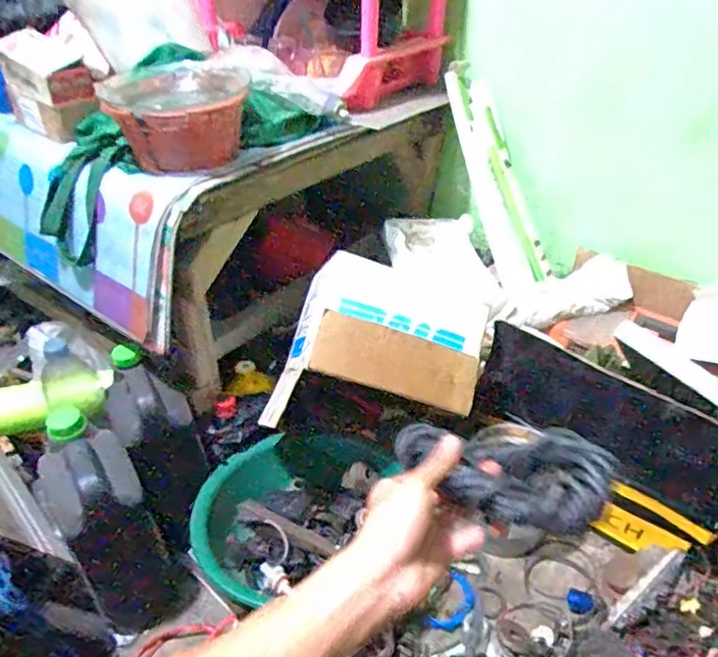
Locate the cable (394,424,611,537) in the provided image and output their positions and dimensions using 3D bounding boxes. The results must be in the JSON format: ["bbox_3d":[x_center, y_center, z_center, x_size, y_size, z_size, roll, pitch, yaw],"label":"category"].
[{"bbox_3d":[0.110,0.103,0.432,0.156,0.031,0.083,15,39,18],"label":"cable"}]

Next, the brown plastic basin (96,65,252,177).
[{"bbox_3d":[-0.255,-0.299,0.785,0.188,0.099,0.197,-4,37,-6],"label":"brown plastic basin"}]

